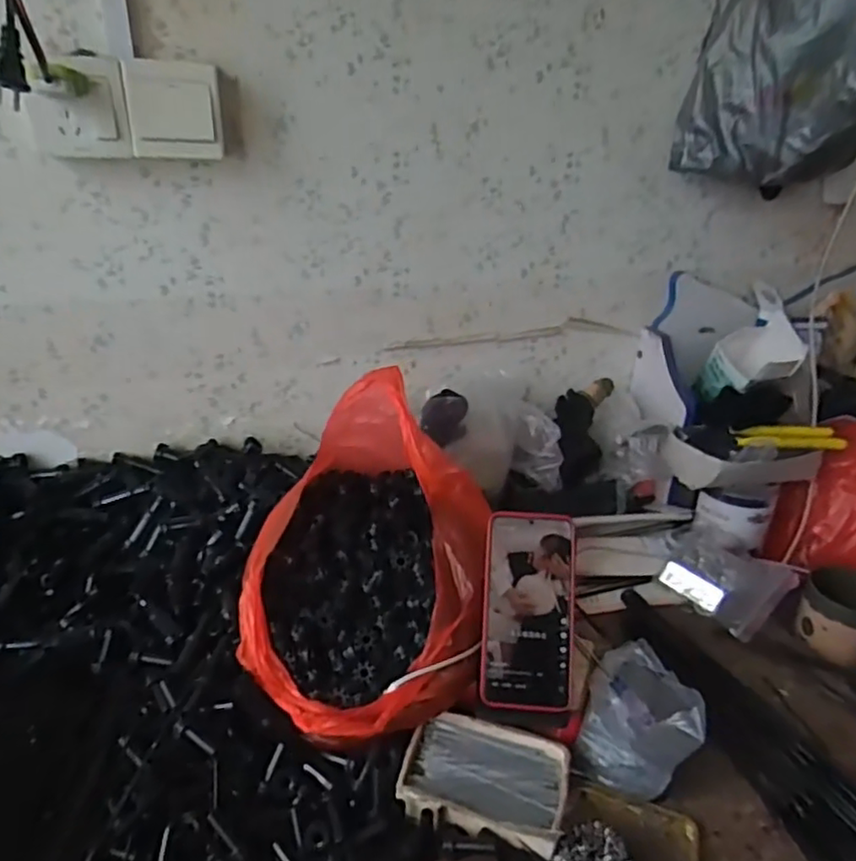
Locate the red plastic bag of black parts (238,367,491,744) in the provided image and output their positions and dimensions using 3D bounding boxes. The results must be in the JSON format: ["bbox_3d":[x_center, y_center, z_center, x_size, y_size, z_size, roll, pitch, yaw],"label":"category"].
[{"bbox_3d":[-0.052,0.114,0.574,0.205,0.225,0.268,5,26,5],"label":"red plastic bag of black parts"}]

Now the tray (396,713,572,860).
[{"bbox_3d":[0.046,0.281,0.511,0.126,0.025,0.092,9,27,14],"label":"tray"}]

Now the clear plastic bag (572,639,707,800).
[{"bbox_3d":[0.189,0.251,0.557,0.093,0.052,0.119,13,28,22],"label":"clear plastic bag"}]

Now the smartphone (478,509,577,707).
[{"bbox_3d":[0.088,0.154,0.551,0.079,0.162,0.011,3,-11,3],"label":"smartphone"}]

